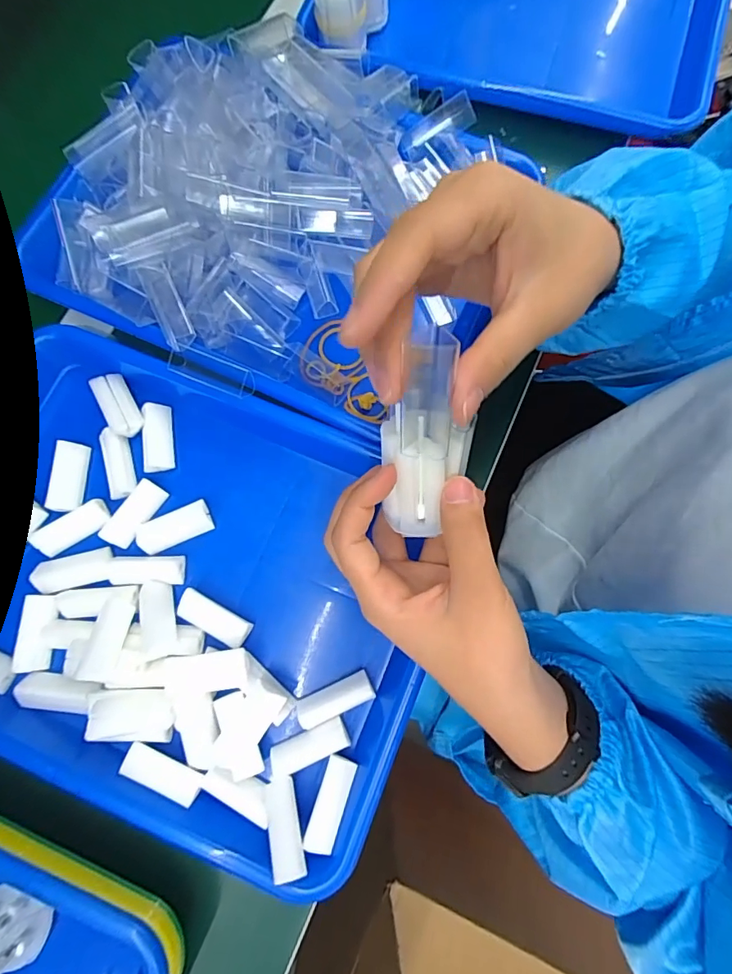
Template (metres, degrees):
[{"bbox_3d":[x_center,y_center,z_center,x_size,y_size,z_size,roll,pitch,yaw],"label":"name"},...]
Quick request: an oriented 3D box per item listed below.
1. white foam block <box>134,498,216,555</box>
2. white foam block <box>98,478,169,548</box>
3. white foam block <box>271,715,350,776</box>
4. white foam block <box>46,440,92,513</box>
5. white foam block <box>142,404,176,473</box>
[{"bbox_3d":[-0.126,0.027,0.312,0.047,0.008,0.022,-25,78,-5],"label":"white foam block"},{"bbox_3d":[-0.152,0.017,0.310,0.019,0.010,0.045,34,80,8],"label":"white foam block"},{"bbox_3d":[-0.034,0.152,0.277,0.047,0.011,0.015,-23,78,-4],"label":"white foam block"},{"bbox_3d":[-0.199,-0.008,0.315,0.020,0.012,0.045,4,77,2],"label":"white foam block"},{"bbox_3d":[-0.143,-0.034,0.325,0.019,0.014,0.045,-7,77,-1],"label":"white foam block"}]

